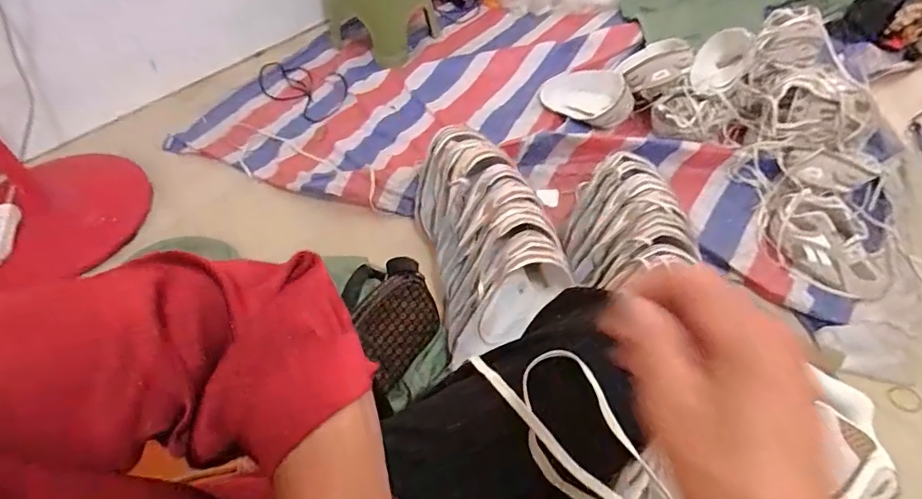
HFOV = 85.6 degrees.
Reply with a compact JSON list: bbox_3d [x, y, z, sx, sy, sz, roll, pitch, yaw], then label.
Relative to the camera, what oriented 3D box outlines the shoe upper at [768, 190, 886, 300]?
[{"bbox_3d":[0.723,-0.013,0.977,0.155,0.079,0.236,-23,55,-16],"label":"shoe upper"}]

